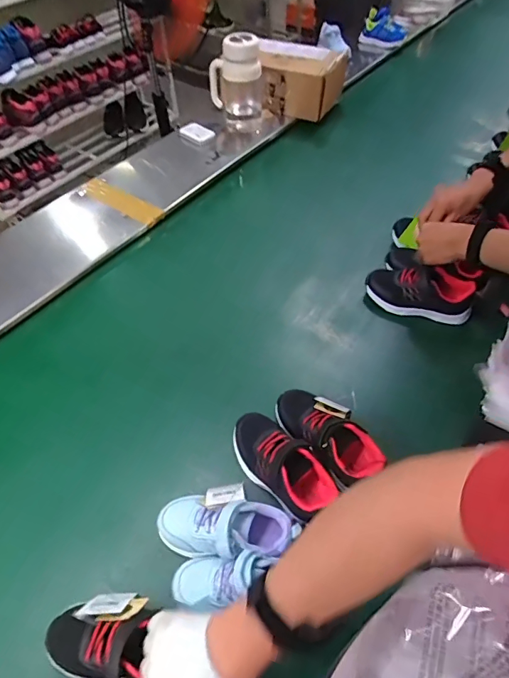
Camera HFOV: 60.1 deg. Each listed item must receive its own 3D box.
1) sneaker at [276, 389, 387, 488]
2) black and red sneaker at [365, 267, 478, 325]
[{"bbox_3d":[0.105,0.140,0.650,0.069,0.069,0.182,-37,59,-24],"label":"sneaker"},{"bbox_3d":[0.326,-0.094,0.875,0.208,0.080,0.073,15,54,14],"label":"black and red sneaker"}]

